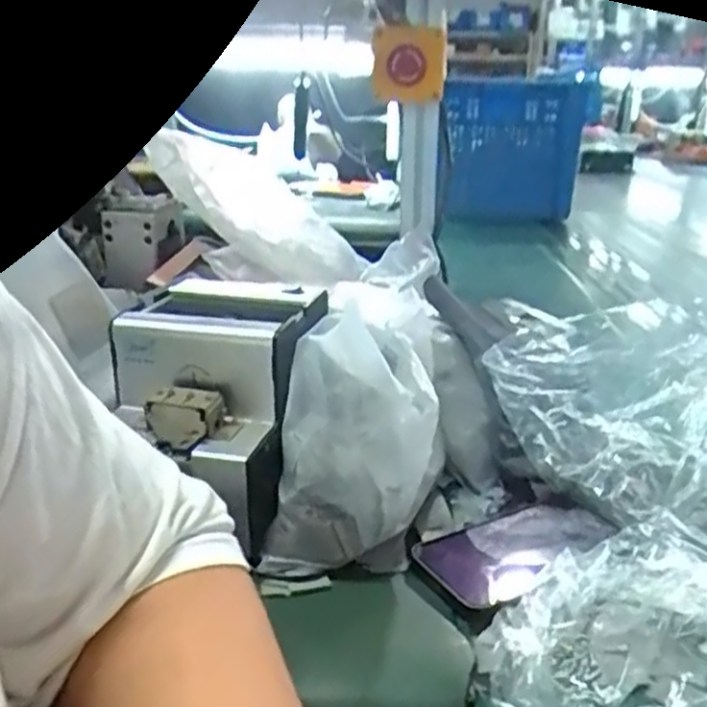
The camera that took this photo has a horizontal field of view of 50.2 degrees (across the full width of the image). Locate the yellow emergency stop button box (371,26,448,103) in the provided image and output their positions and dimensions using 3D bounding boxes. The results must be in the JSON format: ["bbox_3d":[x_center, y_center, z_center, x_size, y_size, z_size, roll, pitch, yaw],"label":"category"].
[{"bbox_3d":[0.055,-0.286,0.747,0.073,0.068,0.069,2,20,2],"label":"yellow emergency stop button box"}]

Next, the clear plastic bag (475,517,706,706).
[{"bbox_3d":[0.149,0.159,0.397,0.156,0.050,0.153,-6,21,-20],"label":"clear plastic bag"}]

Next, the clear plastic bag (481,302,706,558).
[{"bbox_3d":[0.225,0.048,0.593,0.244,0.119,0.172,19,26,39],"label":"clear plastic bag"}]

